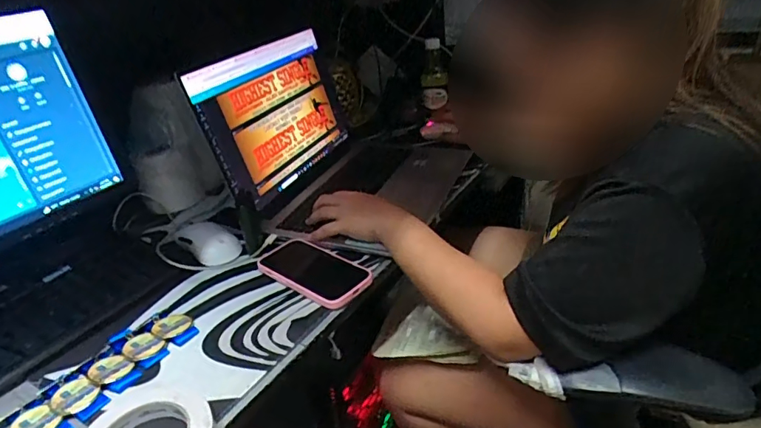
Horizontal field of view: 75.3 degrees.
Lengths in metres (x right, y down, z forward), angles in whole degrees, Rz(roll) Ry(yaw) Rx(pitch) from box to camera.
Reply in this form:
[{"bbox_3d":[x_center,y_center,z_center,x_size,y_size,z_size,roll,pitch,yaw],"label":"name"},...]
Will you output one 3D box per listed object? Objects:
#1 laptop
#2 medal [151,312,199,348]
[{"bbox_3d":[-0.054,-0.134,0.818,0.312,0.259,0.425,8,33,24],"label":"laptop"},{"bbox_3d":[-0.239,0.127,0.565,0.069,0.004,0.038,14,35,31],"label":"medal"}]

